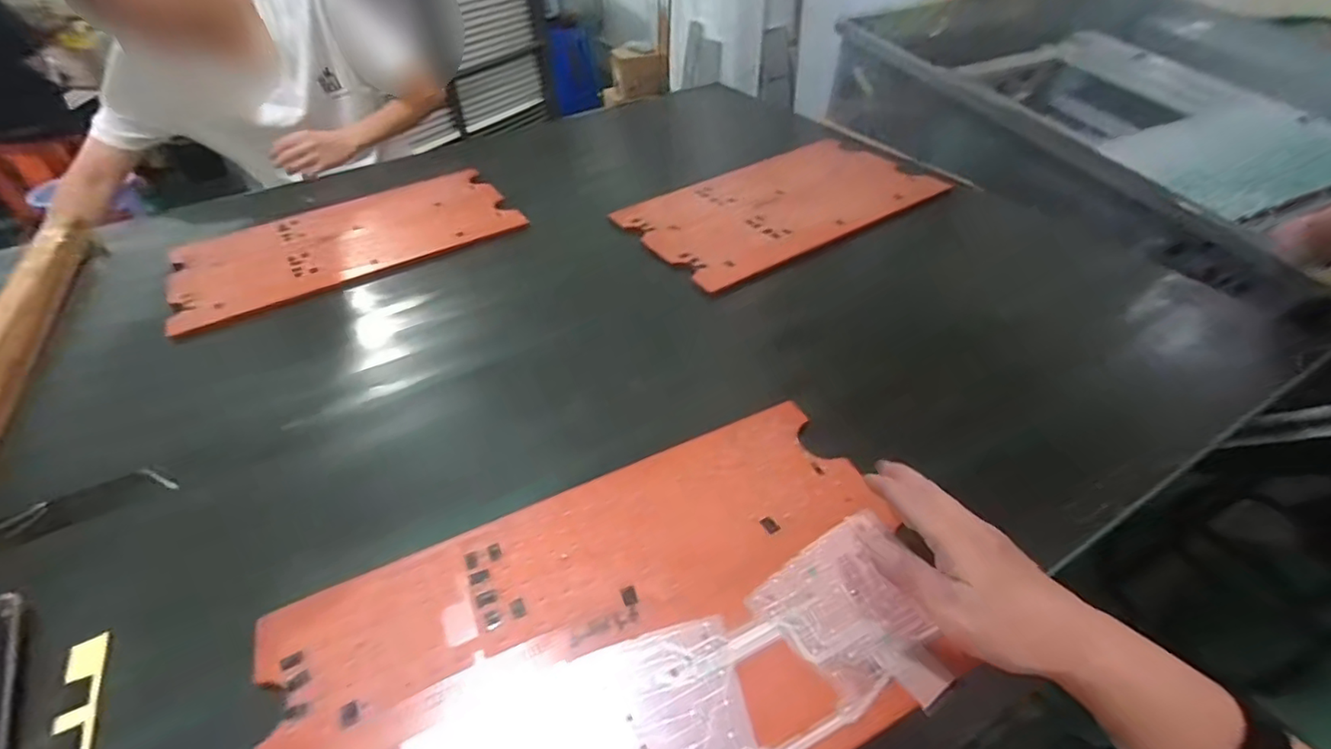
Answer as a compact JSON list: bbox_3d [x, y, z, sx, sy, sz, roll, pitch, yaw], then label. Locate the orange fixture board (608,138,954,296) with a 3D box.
[{"bbox_3d":[0.173,-0.267,0.874,0.450,0.016,0.275,-25,47,-19],"label":"orange fixture board"}]

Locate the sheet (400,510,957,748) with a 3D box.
[{"bbox_3d":[-0.018,0.220,0.356,0.402,0.010,0.111,-19,45,-16],"label":"sheet"}]

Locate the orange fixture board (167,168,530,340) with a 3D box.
[{"bbox_3d":[-0.480,-0.209,0.863,0.459,0.015,0.267,-27,48,-23],"label":"orange fixture board"}]

